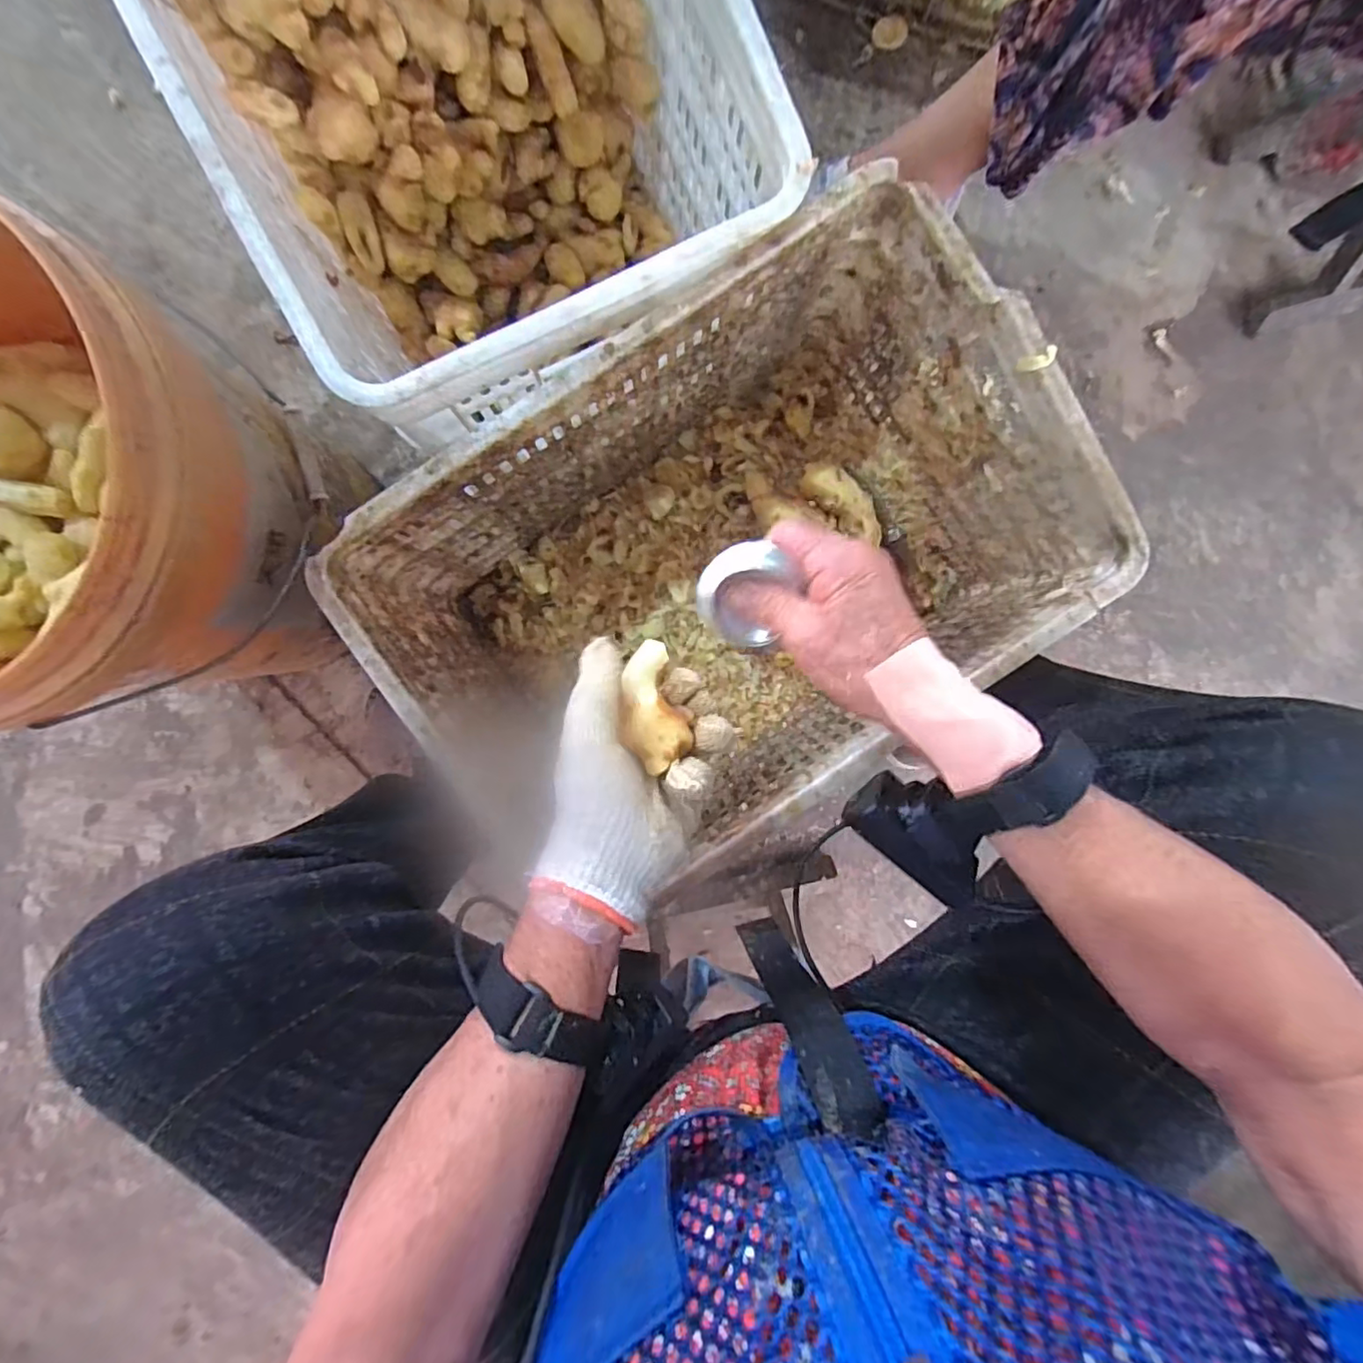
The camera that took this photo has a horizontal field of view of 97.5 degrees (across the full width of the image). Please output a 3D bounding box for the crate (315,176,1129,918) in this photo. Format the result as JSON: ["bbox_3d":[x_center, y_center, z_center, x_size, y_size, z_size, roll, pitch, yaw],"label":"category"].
[{"bbox_3d":[0.038,-0.093,0.548,0.504,0.256,0.341,-34,94,0],"label":"crate"}]

